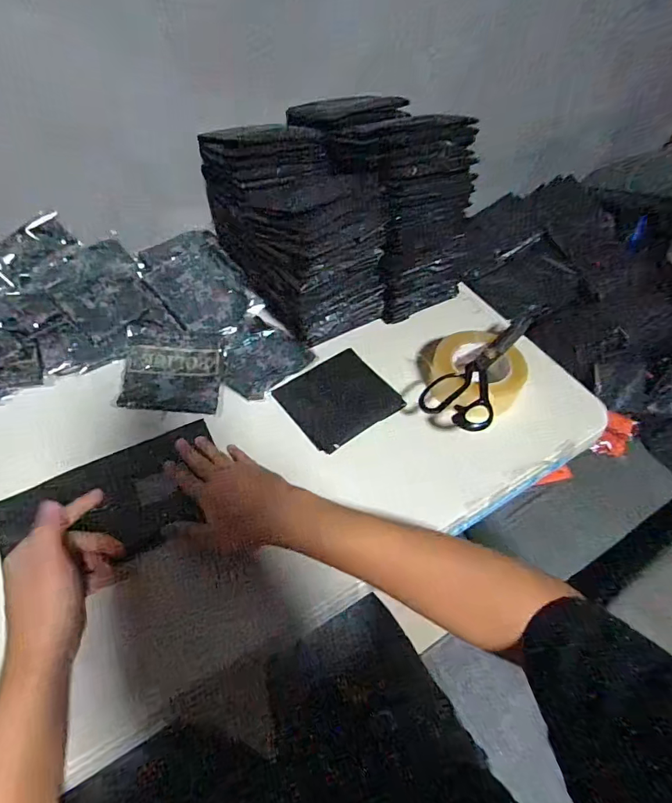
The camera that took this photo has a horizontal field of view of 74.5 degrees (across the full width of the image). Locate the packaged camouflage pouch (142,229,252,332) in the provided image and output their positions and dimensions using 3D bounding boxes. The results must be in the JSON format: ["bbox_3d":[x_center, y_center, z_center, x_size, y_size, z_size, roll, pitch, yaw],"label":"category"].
[{"bbox_3d":[-0.212,-0.185,0.676,0.122,0.022,0.181,-30,77,-18],"label":"packaged camouflage pouch"}]

